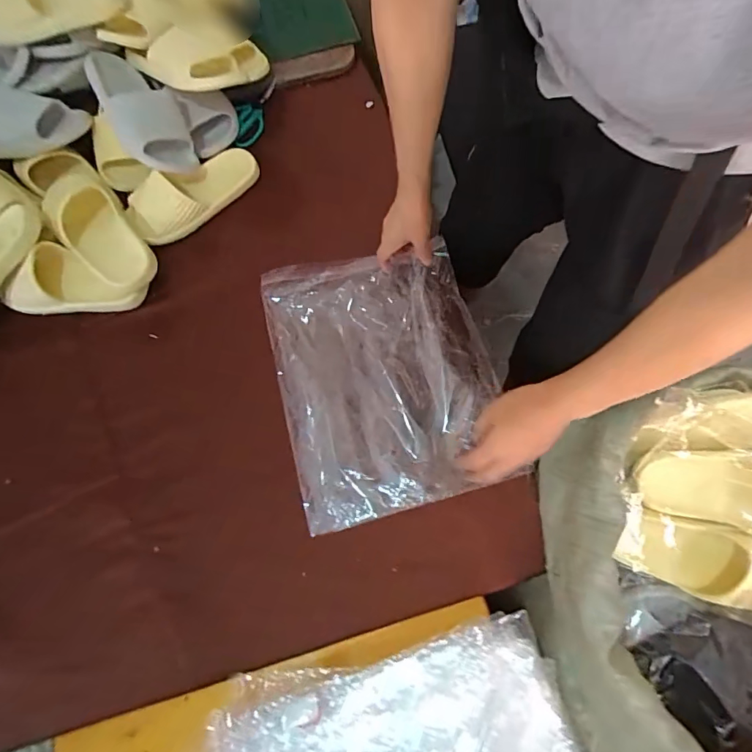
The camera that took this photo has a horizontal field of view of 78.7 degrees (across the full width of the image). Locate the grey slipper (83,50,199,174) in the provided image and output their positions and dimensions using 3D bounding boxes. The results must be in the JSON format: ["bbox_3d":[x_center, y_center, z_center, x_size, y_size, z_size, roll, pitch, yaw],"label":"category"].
[{"bbox_3d":[-0.395,-0.442,0.758,0.109,0.057,0.249,-30,88,-30],"label":"grey slipper"}]

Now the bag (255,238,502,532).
[{"bbox_3d":[0.008,-0.011,0.659,0.292,0.043,0.382,-14,73,-2],"label":"bag"}]

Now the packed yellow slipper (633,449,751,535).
[{"bbox_3d":[0.445,0.136,0.529,0.243,0.069,0.093,5,73,4],"label":"packed yellow slipper"}]

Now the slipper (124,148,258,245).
[{"bbox_3d":[-0.311,-0.319,0.776,0.102,0.062,0.232,41,65,13],"label":"slipper"}]

